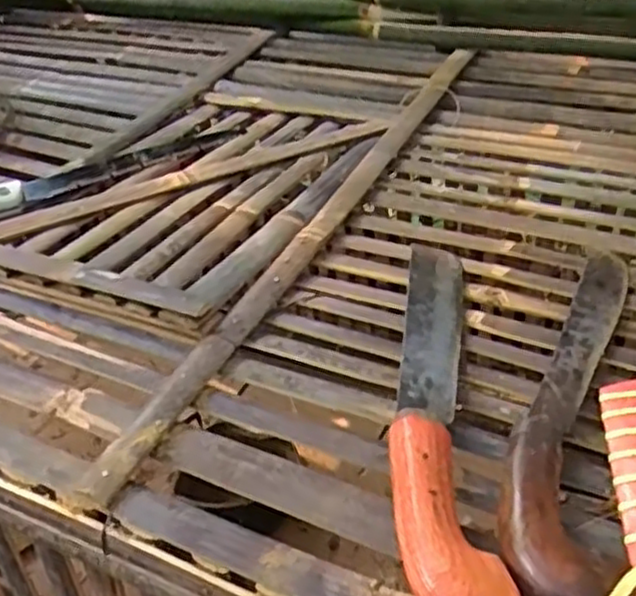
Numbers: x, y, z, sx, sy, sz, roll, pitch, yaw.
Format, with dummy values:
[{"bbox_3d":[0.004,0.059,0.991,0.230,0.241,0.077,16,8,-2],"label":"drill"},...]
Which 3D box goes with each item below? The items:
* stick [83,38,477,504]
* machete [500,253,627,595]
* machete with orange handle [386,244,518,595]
[{"bbox_3d":[0.023,-0.101,0.757,0.044,0.016,0.795,17,43,20],"label":"stick"},{"bbox_3d":[0.180,0.063,0.526,0.057,0.038,0.358,13,41,17],"label":"machete"},{"bbox_3d":[0.084,0.059,0.532,0.062,0.050,0.380,1,39,4],"label":"machete with orange handle"}]

